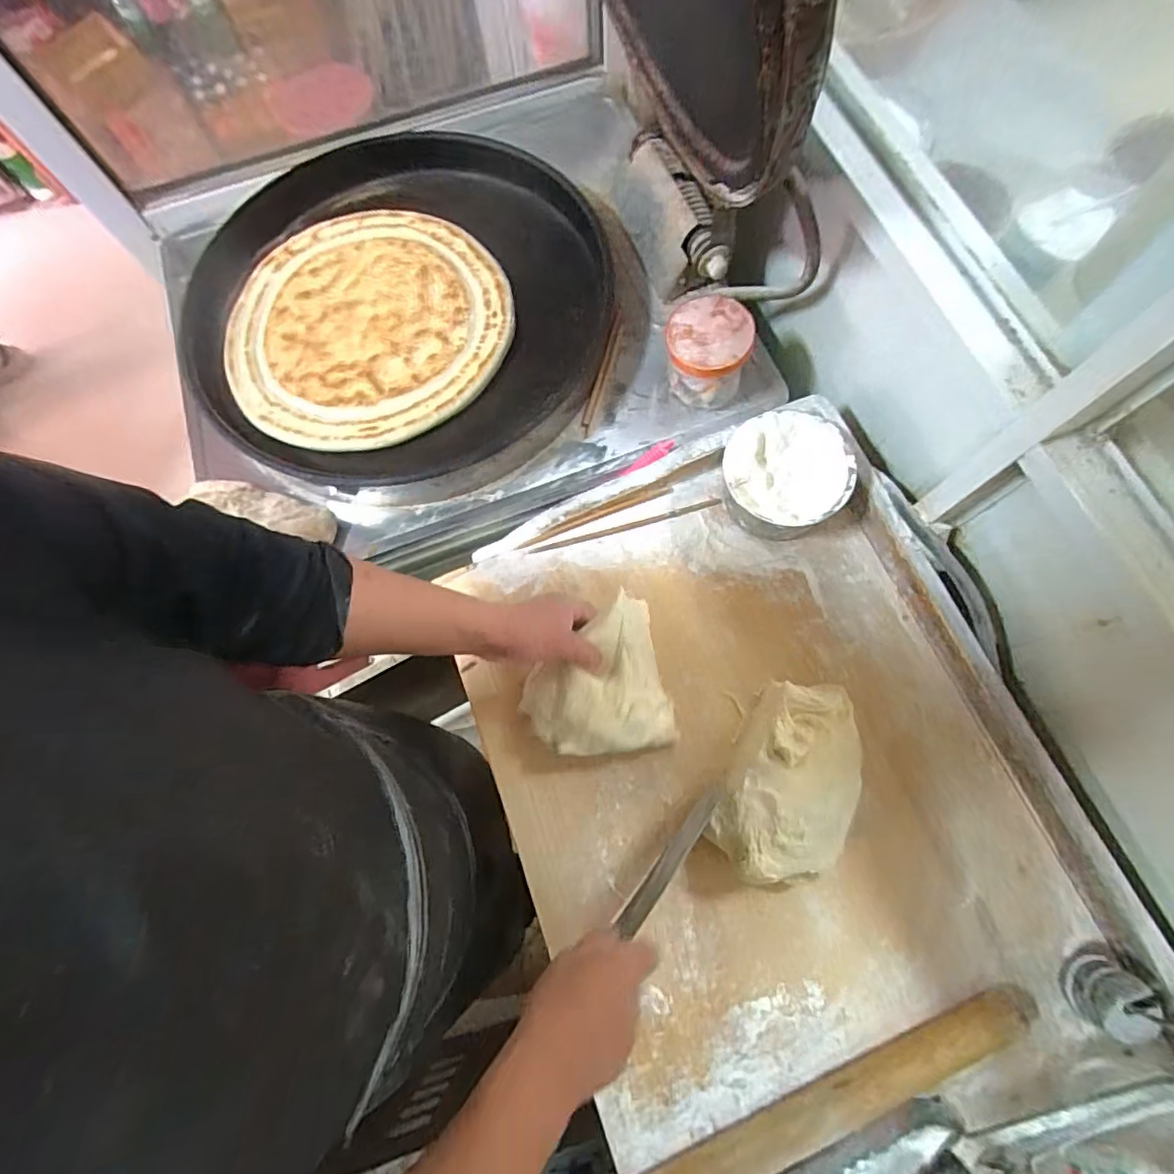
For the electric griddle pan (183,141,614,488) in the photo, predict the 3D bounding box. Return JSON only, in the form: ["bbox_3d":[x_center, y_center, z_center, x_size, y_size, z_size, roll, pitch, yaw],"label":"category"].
[{"bbox_3d":[-0.259,-0.383,0.741,0.556,0.052,0.537,0,74,1],"label":"electric griddle pan"}]

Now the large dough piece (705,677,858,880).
[{"bbox_3d":[0.200,0.181,0.525,0.104,0.085,0.195,27,77,11],"label":"large dough piece"}]

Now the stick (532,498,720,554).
[{"bbox_3d":[0.045,-0.071,0.655,0.230,0.010,0.011,-15,74,-3],"label":"stick"}]

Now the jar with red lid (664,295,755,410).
[{"bbox_3d":[0.139,-0.276,0.655,0.093,0.091,0.086,0,74,1],"label":"jar with red lid"}]

